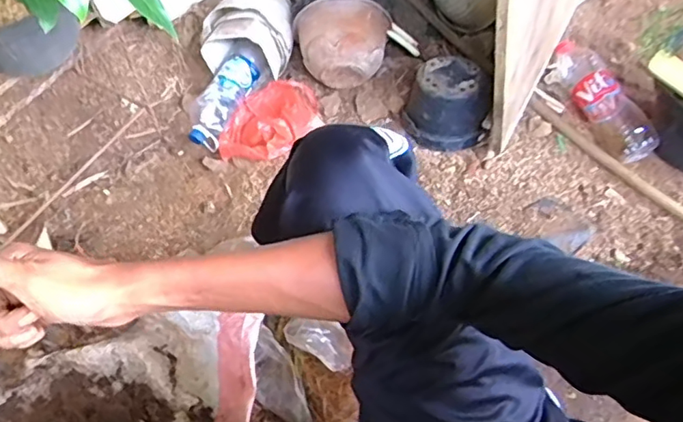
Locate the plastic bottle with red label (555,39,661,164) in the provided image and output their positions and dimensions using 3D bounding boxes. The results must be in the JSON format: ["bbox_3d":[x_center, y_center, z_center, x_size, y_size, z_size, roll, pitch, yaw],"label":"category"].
[{"bbox_3d":[0.540,-0.250,1.151,0.083,0.095,0.340,-14,53,-9],"label":"plastic bottle with red label"}]

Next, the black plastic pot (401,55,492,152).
[{"bbox_3d":[0.212,-0.222,1.106,0.157,0.125,0.159,-1,52,1],"label":"black plastic pot"}]

